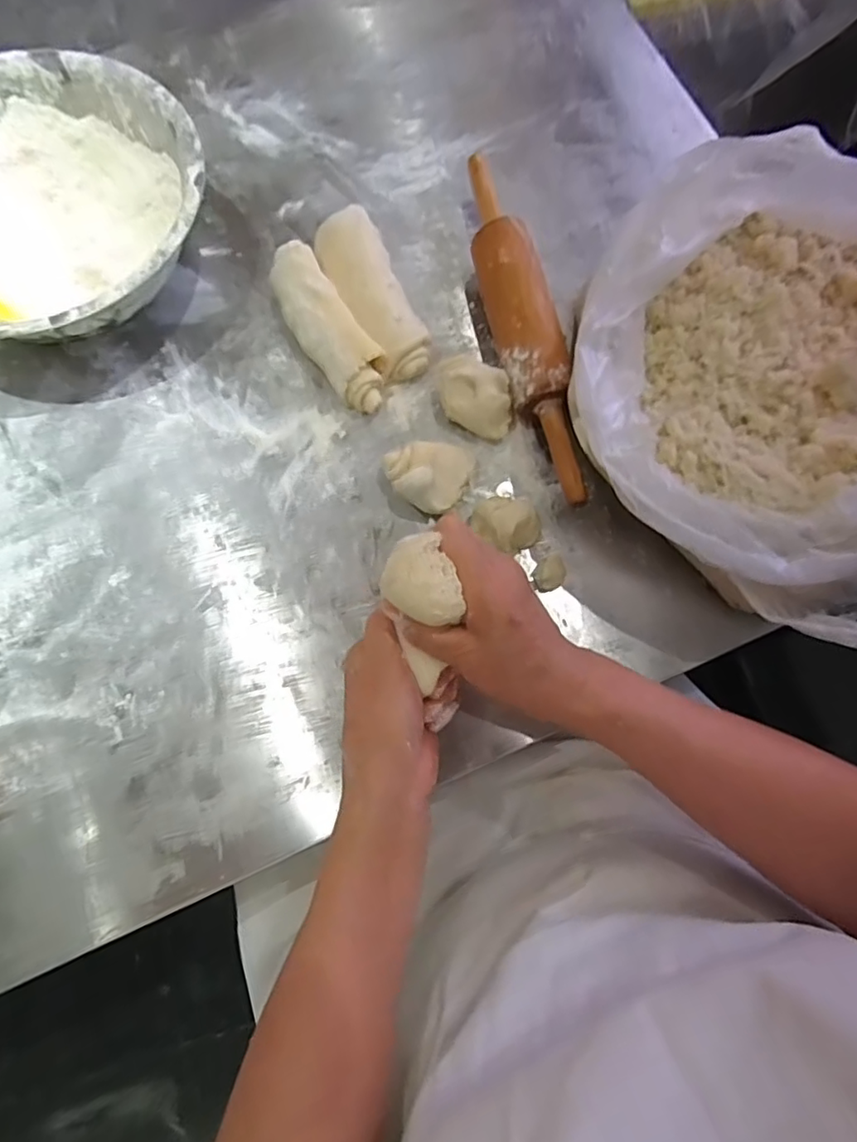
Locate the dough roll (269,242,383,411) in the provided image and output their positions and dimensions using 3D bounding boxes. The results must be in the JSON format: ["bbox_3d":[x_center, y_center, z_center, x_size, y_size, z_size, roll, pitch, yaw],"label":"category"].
[{"bbox_3d":[-0.088,-0.210,0.504,0.049,0.044,0.162,-31,78,-7],"label":"dough roll"}]

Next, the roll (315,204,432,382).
[{"bbox_3d":[-0.051,-0.247,0.515,0.056,0.040,0.169,-22,77,-6],"label":"roll"}]

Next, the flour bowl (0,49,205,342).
[{"bbox_3d":[-0.323,-0.299,0.499,0.269,0.085,0.272,0,76,0],"label":"flour bowl"}]

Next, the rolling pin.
[{"bbox_3d":[0.079,-0.209,0.499,0.052,0.053,0.320,-12,76,-3],"label":"rolling pin"}]

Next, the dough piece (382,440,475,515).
[{"bbox_3d":[0.005,-0.075,0.474,0.070,0.036,0.055,-19,77,-5],"label":"dough piece"}]

